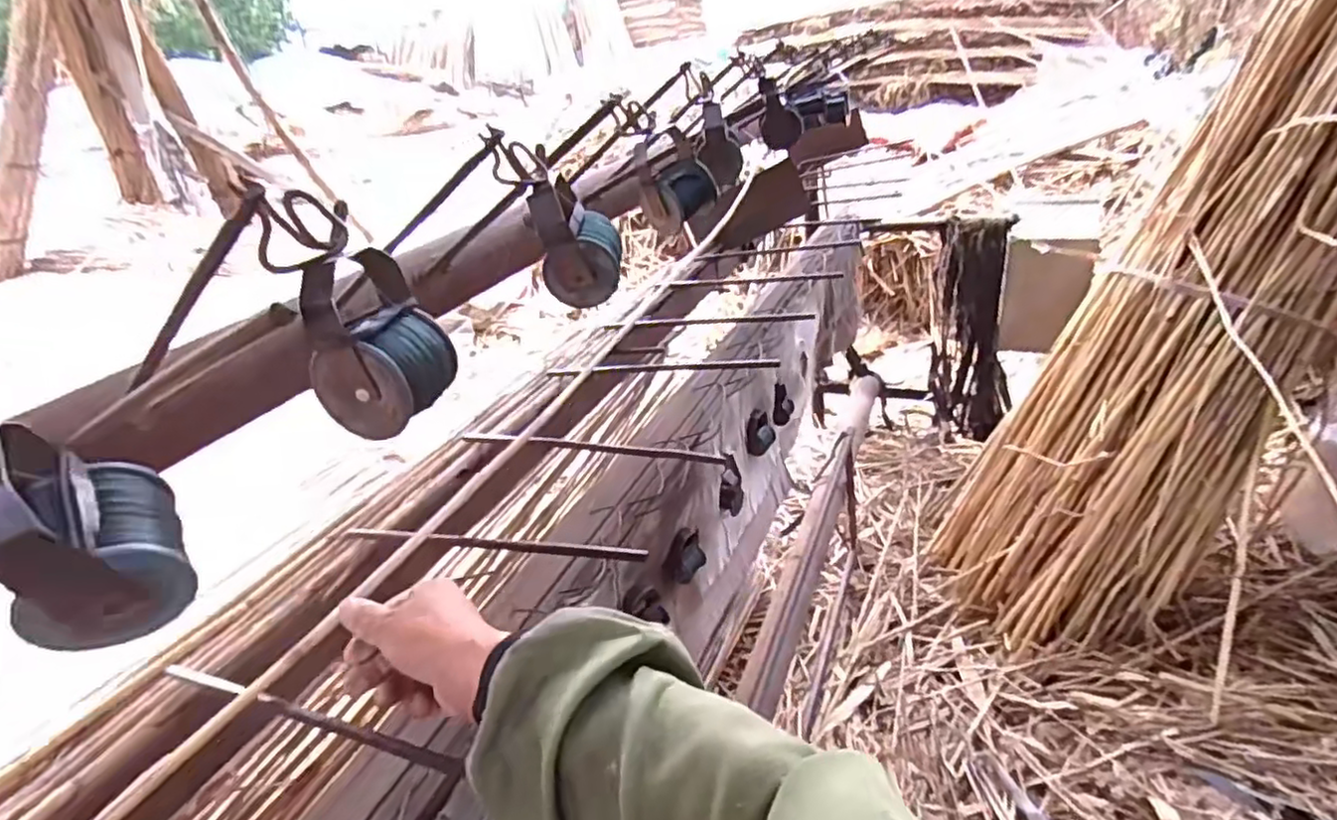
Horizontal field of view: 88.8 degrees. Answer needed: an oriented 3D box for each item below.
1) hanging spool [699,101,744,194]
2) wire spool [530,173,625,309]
[{"bbox_3d":[0.052,-0.258,0.670,0.040,0.079,0.021,-4,29,5],"label":"hanging spool"},{"bbox_3d":[-0.056,-0.108,0.433,0.050,0.071,0.046,-7,29,0],"label":"wire spool"}]

